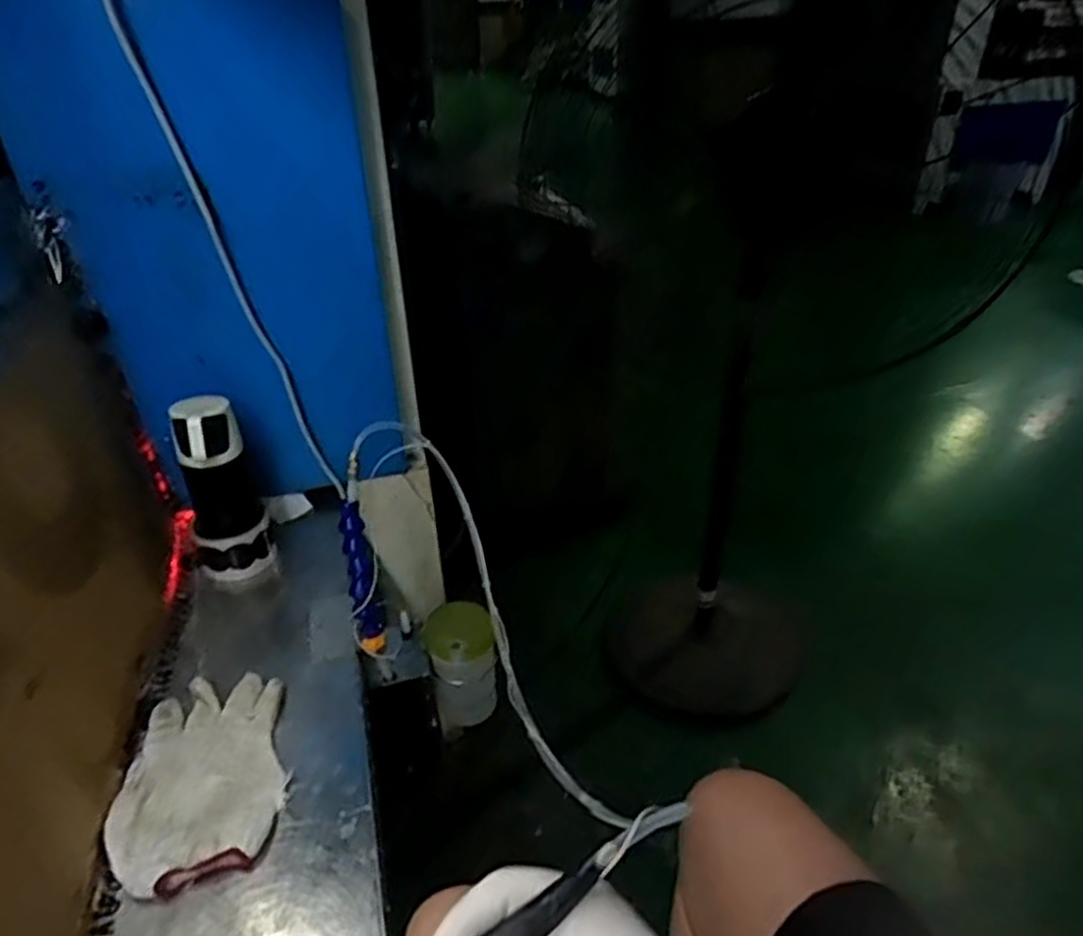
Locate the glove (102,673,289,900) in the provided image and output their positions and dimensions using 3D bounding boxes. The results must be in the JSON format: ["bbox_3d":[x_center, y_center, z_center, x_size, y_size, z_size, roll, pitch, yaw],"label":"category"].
[{"bbox_3d":[-0.300,0.272,0.656,0.137,0.038,0.194,-10,34,-13],"label":"glove"}]

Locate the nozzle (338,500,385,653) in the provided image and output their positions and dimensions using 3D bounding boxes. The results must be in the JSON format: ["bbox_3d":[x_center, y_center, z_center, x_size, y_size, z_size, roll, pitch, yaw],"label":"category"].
[{"bbox_3d":[-0.188,0.116,0.774,0.029,0.166,0.021,-5,13,2],"label":"nozzle"}]

